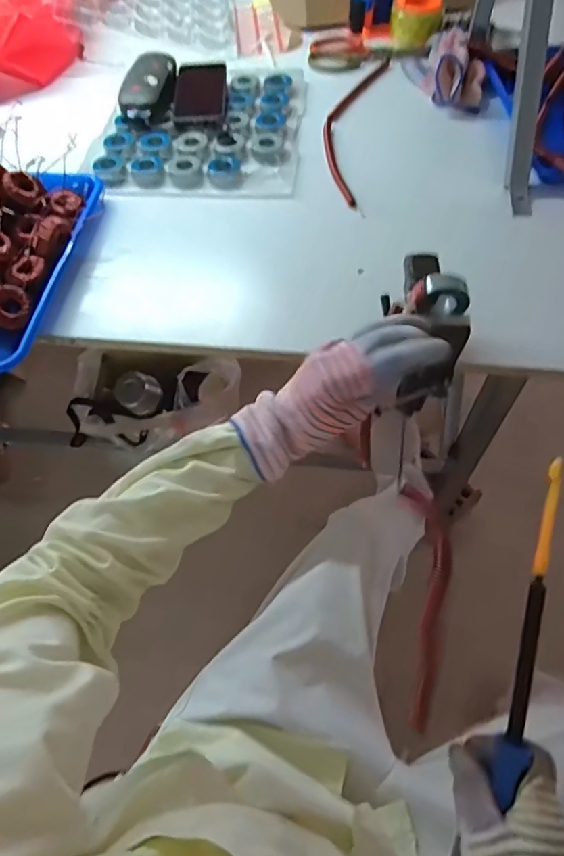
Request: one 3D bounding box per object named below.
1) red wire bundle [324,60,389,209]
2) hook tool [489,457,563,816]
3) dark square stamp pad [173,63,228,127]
[{"bbox_3d":[0.101,-0.447,0.780,0.071,0.011,0.359,5,61,17],"label":"red wire bundle"},{"bbox_3d":[0.148,0.171,0.331,0.017,0.014,0.302,10,87,10],"label":"hook tool"},{"bbox_3d":[-0.123,-0.506,0.798,0.078,0.020,0.139,-1,59,3],"label":"dark square stamp pad"}]

